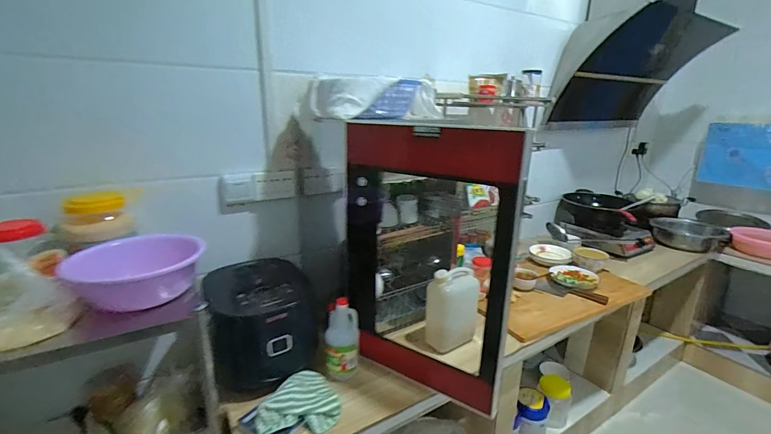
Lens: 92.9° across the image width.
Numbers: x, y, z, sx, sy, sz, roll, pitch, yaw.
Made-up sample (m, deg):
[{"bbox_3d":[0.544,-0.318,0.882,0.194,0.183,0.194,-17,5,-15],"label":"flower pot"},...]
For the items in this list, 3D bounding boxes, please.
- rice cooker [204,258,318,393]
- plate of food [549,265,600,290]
[{"bbox_3d":[-0.344,0.259,1.009,0.264,0.234,0.383,-9,20,-28],"label":"rice cooker"},{"bbox_3d":[0.727,0.231,1.411,0.168,0.027,0.144,4,18,12],"label":"plate of food"}]

